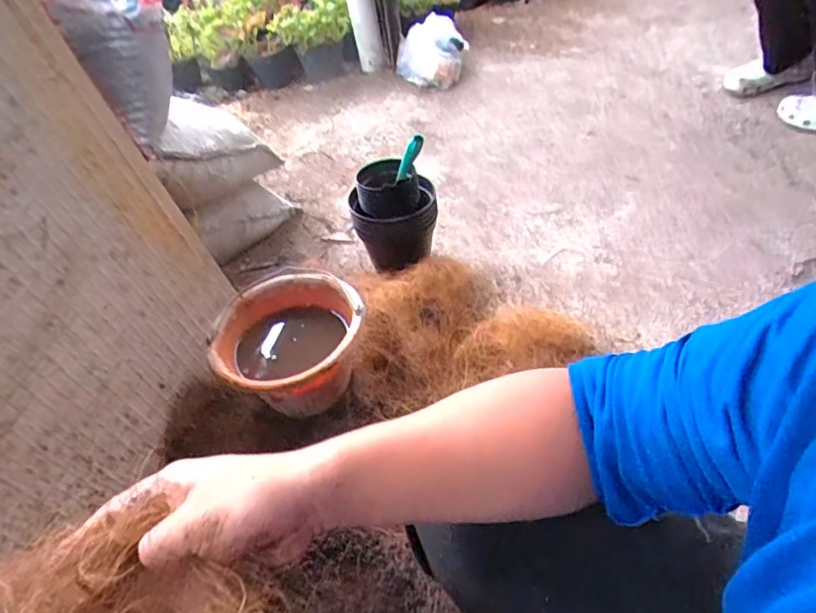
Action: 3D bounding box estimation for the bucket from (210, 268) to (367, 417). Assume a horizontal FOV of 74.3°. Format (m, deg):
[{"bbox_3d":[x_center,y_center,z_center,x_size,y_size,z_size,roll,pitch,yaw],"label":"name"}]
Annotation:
[{"bbox_3d":[-0.193,0.073,0.931,0.240,0.165,0.247,-3,46,3],"label":"bucket"}]

